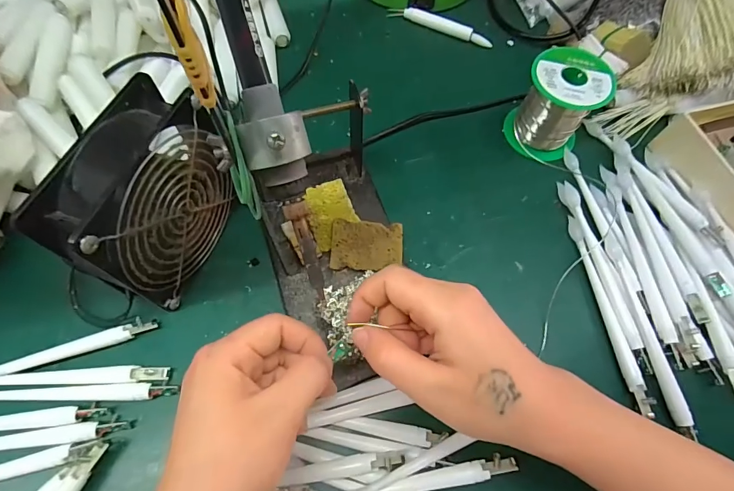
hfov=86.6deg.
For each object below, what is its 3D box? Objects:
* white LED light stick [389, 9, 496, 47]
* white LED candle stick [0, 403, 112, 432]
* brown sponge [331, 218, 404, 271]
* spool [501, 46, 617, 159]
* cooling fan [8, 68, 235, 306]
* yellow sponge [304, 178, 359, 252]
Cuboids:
[{"bbox_3d":[0.081,-0.244,0.430,0.117,0.011,0.013,20,66,6],"label":"white LED light stick"},{"bbox_3d":[-0.253,0.119,0.257,0.156,0.010,0.011,-5,66,-5],"label":"white LED candle stick"},{"bbox_3d":[0.000,0.001,0.307,0.055,0.012,0.039,3,66,-2],"label":"brown sponge"},{"bbox_3d":[0.171,-0.126,0.354,0.065,0.075,0.065,1,66,-2],"label":"spool"},{"bbox_3d":[-0.142,-0.024,0.261,0.044,0.119,0.110,24,67,8],"label":"cooling fan"},{"bbox_3d":[-0.029,-0.026,0.320,0.038,0.006,0.056,-18,68,-11],"label":"yellow sponge"}]

